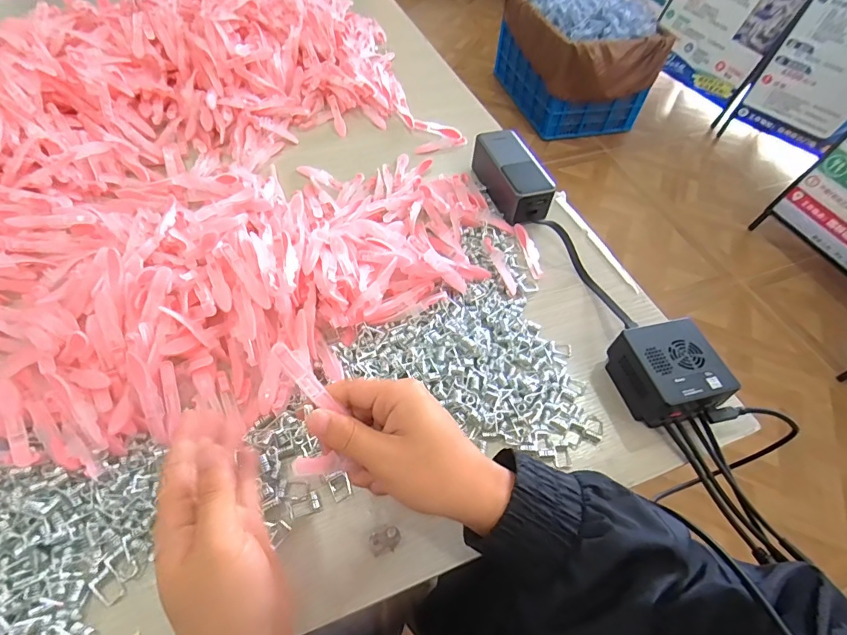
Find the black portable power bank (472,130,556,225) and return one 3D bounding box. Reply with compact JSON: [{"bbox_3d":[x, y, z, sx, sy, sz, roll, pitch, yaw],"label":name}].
[{"bbox_3d":[0.110,-0.183,0.566,0.058,0.043,0.137,-13,56,-13],"label":"black portable power bank"}]

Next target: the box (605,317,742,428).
[{"bbox_3d":[0.216,0.050,0.401,0.073,0.052,0.079,-13,56,-13],"label":"box"}]

